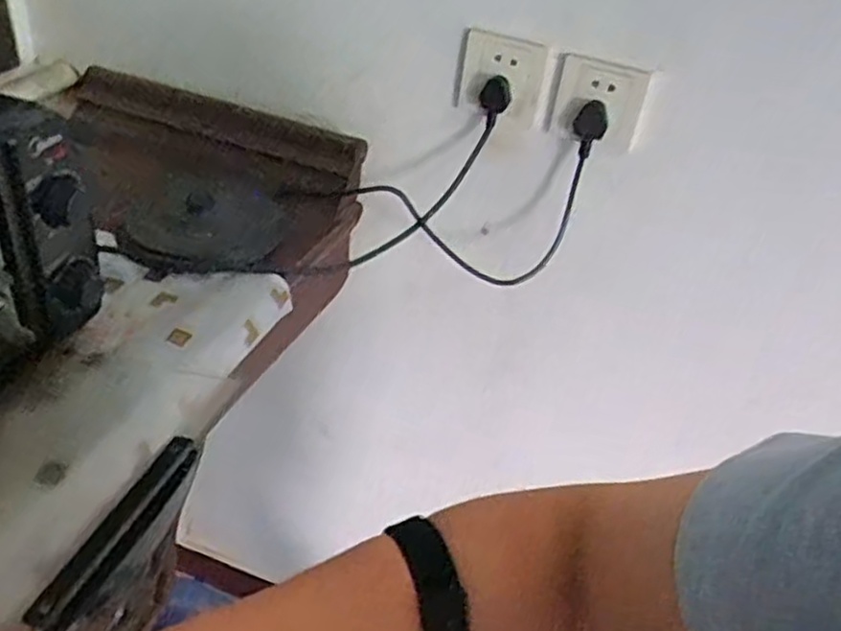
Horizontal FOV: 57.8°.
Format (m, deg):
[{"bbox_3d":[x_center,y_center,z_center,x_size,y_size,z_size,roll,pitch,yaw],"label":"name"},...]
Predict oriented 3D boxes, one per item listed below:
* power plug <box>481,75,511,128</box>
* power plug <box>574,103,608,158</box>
[{"bbox_3d":[0.083,-0.236,0.835,0.031,0.053,0.021,8,37,2],"label":"power plug"},{"bbox_3d":[0.175,-0.191,0.791,0.032,0.060,0.024,11,37,6],"label":"power plug"}]

